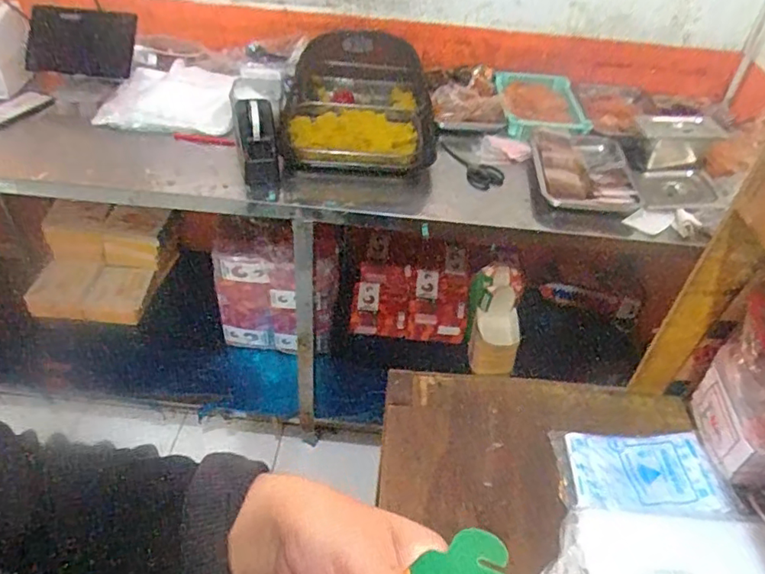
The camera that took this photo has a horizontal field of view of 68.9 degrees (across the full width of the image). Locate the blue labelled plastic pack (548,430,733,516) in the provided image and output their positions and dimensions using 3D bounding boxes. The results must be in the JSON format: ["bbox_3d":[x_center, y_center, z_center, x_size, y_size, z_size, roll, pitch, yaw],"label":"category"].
[{"bbox_3d":[0.327,0.236,0.717,0.197,0.020,0.105,4,42,-1],"label":"blue labelled plastic pack"}]

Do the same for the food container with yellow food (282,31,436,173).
[{"bbox_3d":[-0.047,-0.425,1.259,0.348,0.167,0.371,-1,42,-7],"label":"food container with yellow food"}]

